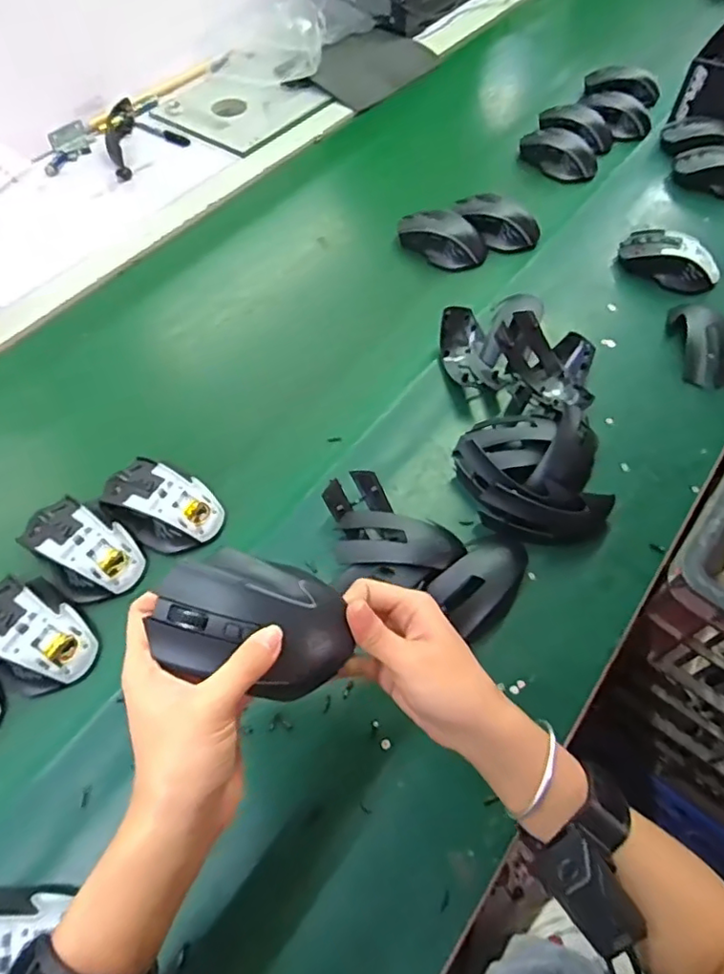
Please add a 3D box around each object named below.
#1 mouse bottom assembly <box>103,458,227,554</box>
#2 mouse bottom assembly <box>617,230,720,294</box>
[{"bbox_3d":[-0.184,0.015,0.542,0.108,0.032,0.065,23,58,14],"label":"mouse bottom assembly"},{"bbox_3d":[0.369,-0.274,0.709,0.117,0.042,0.061,35,62,21],"label":"mouse bottom assembly"}]

